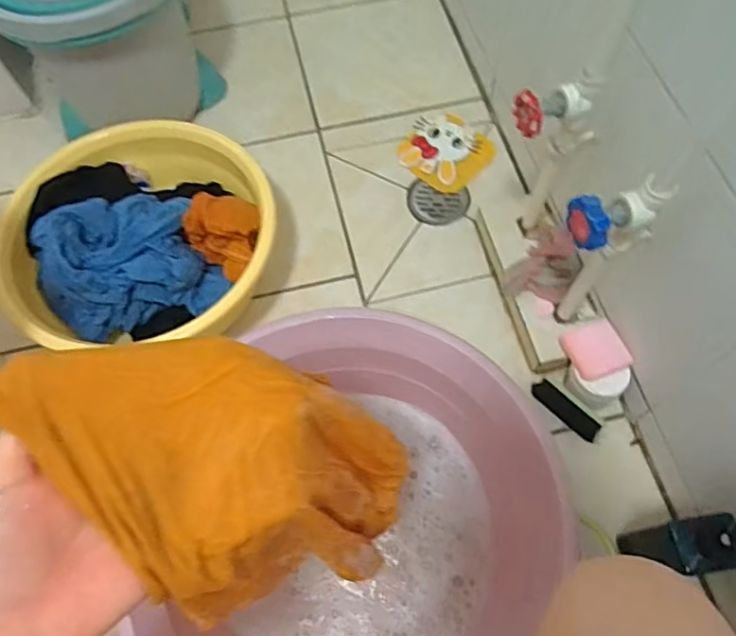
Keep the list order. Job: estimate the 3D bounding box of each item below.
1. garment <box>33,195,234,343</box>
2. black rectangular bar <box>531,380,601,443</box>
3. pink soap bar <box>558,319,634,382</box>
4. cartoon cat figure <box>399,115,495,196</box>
[{"bbox_3d":[-0.332,-0.085,0.794,0.220,0.112,0.167,-19,66,-7],"label":"garment"},{"bbox_3d":[0.270,0.125,0.792,0.100,0.021,0.026,41,73,19],"label":"black rectangular bar"},{"bbox_3d":[0.301,0.043,0.768,0.067,0.026,0.074,-16,65,-5],"label":"pink soap bar"},{"bbox_3d":[0.135,-0.293,1.017,0.138,0.010,0.149,-41,72,-14],"label":"cartoon cat figure"}]

